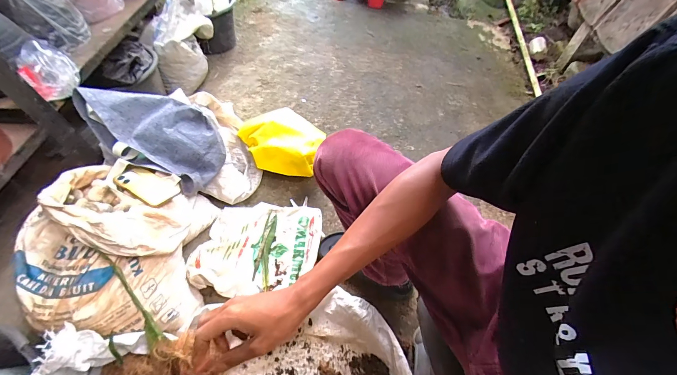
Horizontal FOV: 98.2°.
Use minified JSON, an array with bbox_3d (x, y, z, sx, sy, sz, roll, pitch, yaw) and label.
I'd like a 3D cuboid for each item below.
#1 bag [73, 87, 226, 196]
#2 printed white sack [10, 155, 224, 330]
[{"bbox_3d":[-0.519,-0.168,0.880,0.377,0.092,0.279,41,52,-10],"label":"bag"},{"bbox_3d":[-0.533,0.138,0.720,0.308,0.270,0.385,-6,55,-3],"label":"printed white sack"}]

